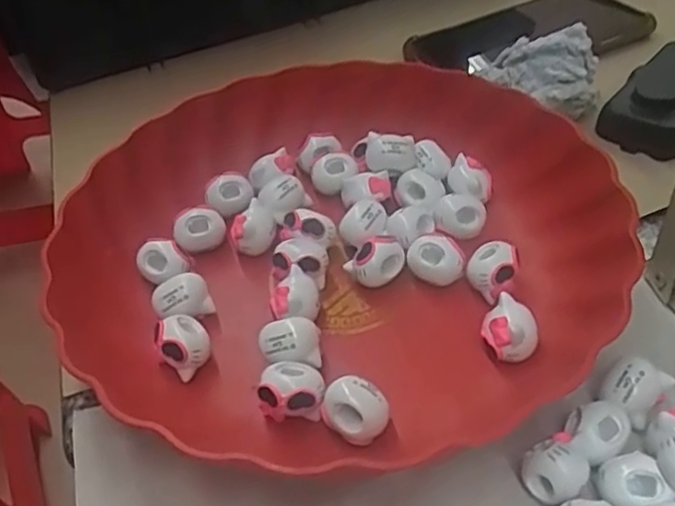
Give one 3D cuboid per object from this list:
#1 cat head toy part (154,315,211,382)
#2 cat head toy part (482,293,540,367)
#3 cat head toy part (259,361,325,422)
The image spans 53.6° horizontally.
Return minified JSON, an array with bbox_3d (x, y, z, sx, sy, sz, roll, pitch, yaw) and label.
[{"bbox_3d":[-0.066,0.040,0.287,0.022,0.023,0.021,-9,43,-8],"label":"cat head toy part"},{"bbox_3d":[0.072,0.033,0.279,0.022,0.021,0.021,13,44,15],"label":"cat head toy part"},{"bbox_3d":[-0.018,0.057,0.267,0.025,0.023,0.019,-4,42,-4],"label":"cat head toy part"}]

